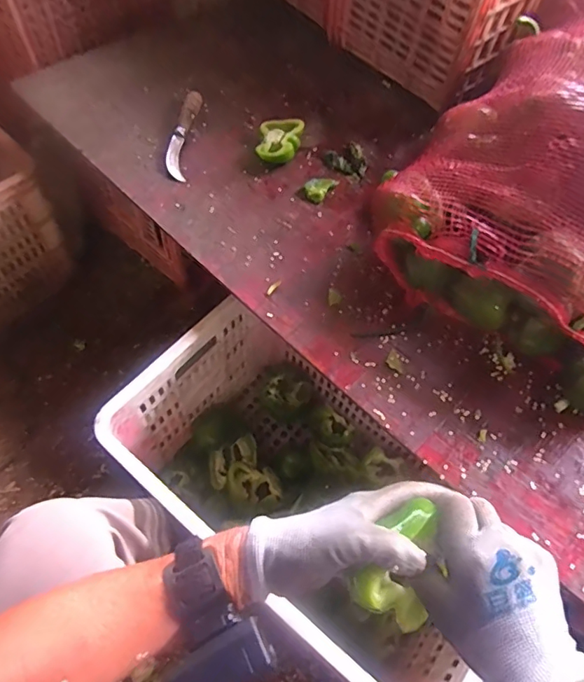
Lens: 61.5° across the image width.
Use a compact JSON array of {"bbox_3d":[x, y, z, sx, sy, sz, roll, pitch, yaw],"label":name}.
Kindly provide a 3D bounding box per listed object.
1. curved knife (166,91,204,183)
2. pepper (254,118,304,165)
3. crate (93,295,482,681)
[{"bbox_3d":[-0.172,-0.330,0.779,0.034,0.011,0.202,4,60,-1],"label":"curved knife"},{"bbox_3d":[-0.020,-0.308,0.767,0.070,0.046,0.086,9,60,1],"label":"pepper"},{"bbox_3d":[0.038,0.209,0.717,0.491,0.305,0.329,36,64,16],"label":"crate"}]

